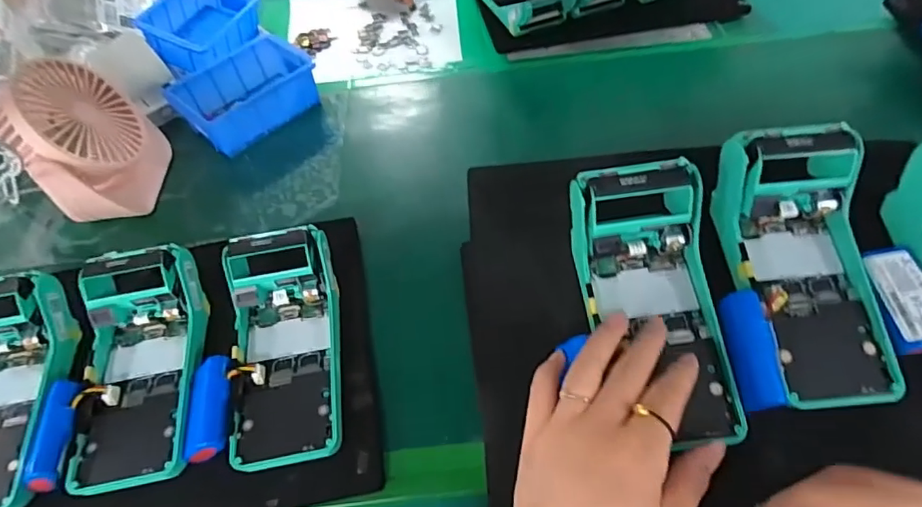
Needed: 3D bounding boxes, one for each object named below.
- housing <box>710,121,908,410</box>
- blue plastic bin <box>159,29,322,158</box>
[{"bbox_3d":[0.217,0.007,0.334,0.090,0.056,0.174,-12,83,-8],"label":"housing"},{"bbox_3d":[-0.241,-0.180,0.587,0.103,0.055,0.147,33,57,26],"label":"blue plastic bin"}]

